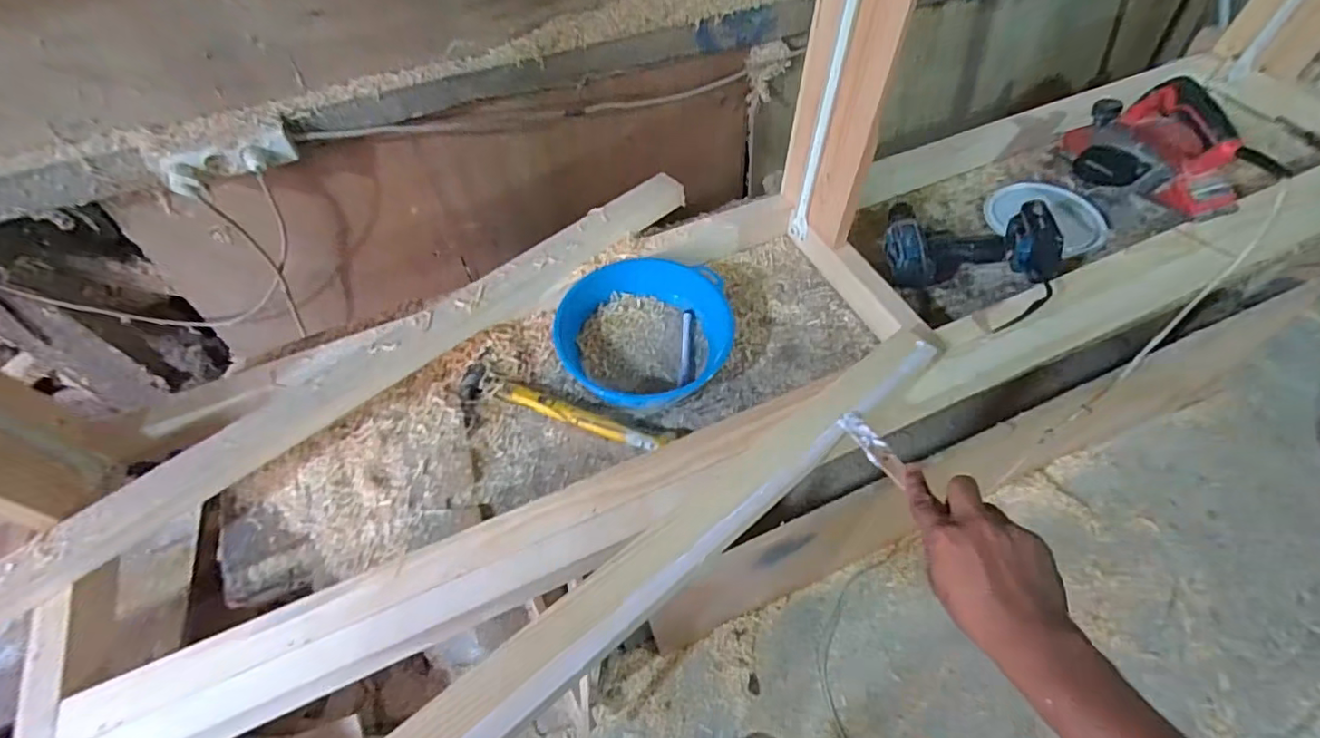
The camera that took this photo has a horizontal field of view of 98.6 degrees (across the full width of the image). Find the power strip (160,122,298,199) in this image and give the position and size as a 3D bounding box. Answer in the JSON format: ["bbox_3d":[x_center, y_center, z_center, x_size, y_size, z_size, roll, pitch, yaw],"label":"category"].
[{"bbox_3d":[-0.651,-0.312,0.861,0.183,0.056,0.040,-26,58,-14],"label":"power strip"}]

